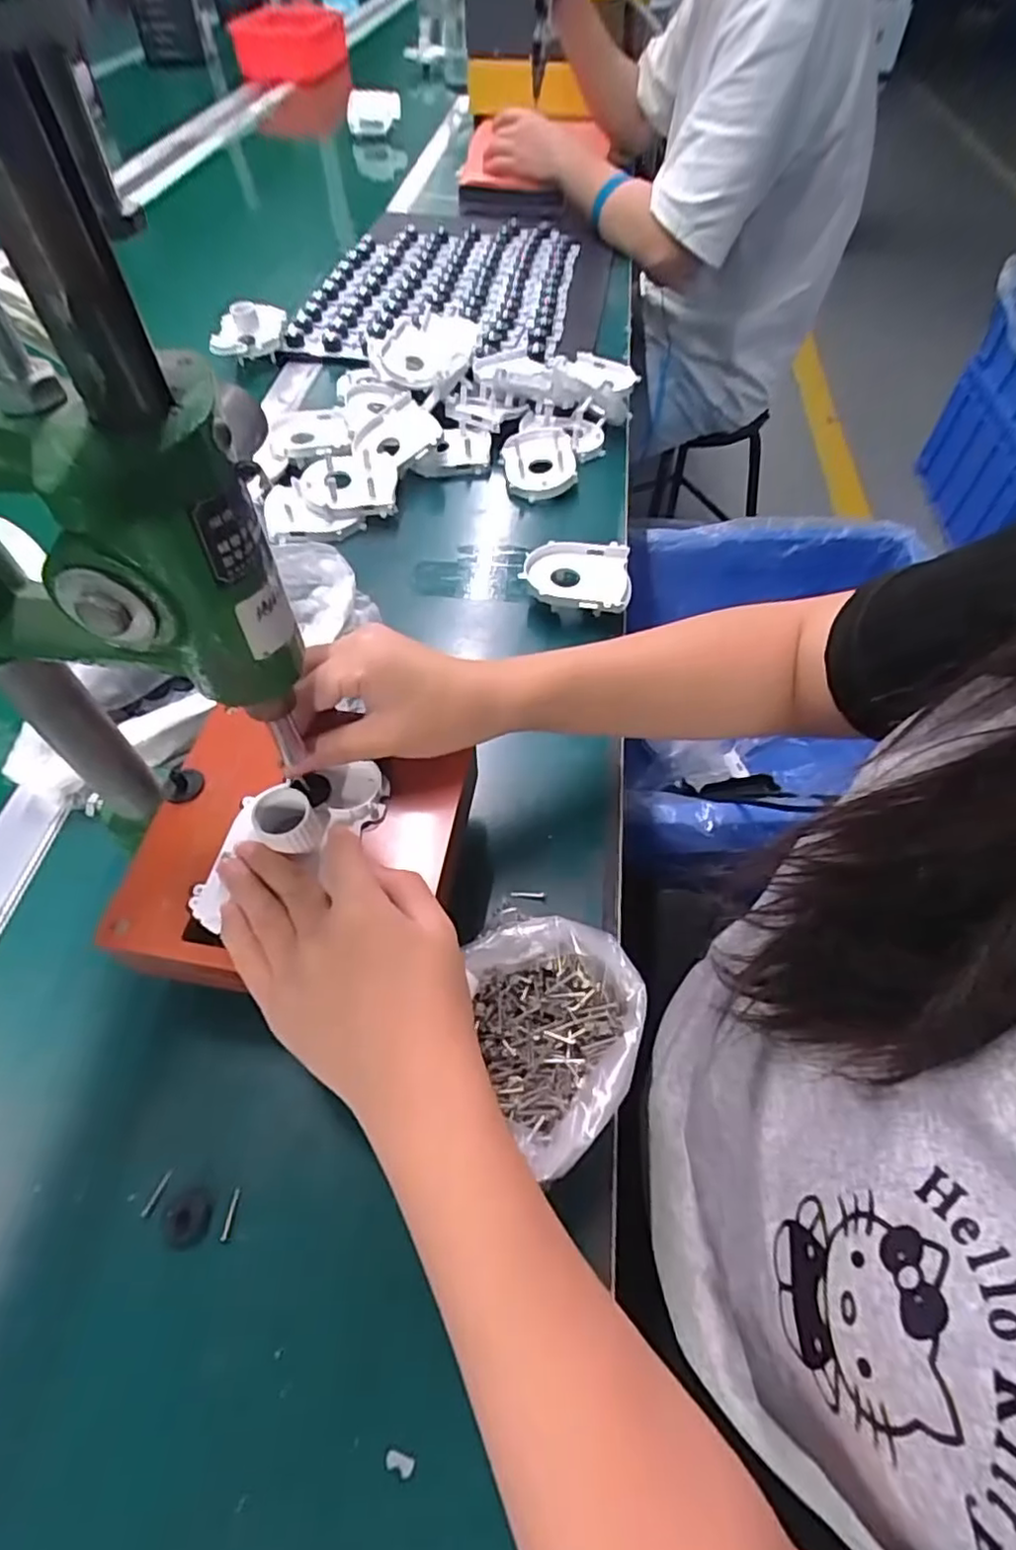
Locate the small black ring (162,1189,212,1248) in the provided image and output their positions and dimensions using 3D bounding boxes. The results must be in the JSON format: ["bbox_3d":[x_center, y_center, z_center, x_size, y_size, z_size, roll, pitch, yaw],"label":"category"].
[{"bbox_3d":[-0.145,0.200,0.295,0.020,0.004,0.021,0,56,-1],"label":"small black ring"}]

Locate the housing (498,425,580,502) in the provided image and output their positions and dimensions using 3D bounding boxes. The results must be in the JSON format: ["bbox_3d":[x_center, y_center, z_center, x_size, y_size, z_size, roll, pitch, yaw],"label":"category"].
[{"bbox_3d":[0.030,-0.290,0.613,0.066,0.031,0.087,-10,56,-8],"label":"housing"}]

